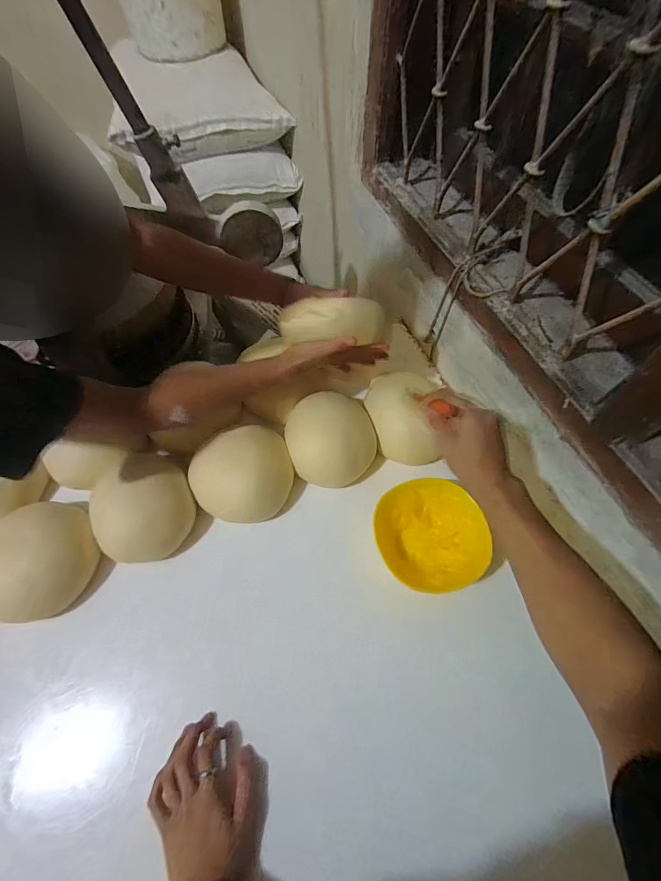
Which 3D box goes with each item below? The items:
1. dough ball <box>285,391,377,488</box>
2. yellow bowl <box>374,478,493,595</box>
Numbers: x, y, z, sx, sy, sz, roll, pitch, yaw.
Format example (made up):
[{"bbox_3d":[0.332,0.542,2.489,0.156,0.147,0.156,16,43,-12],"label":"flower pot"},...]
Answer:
[{"bbox_3d":[-0.002,-0.001,0.608,0.149,0.081,0.128,-2,62,-1],"label":"dough ball"},{"bbox_3d":[0.145,0.140,0.553,0.156,0.058,0.156,0,62,0],"label":"yellow bowl"}]

